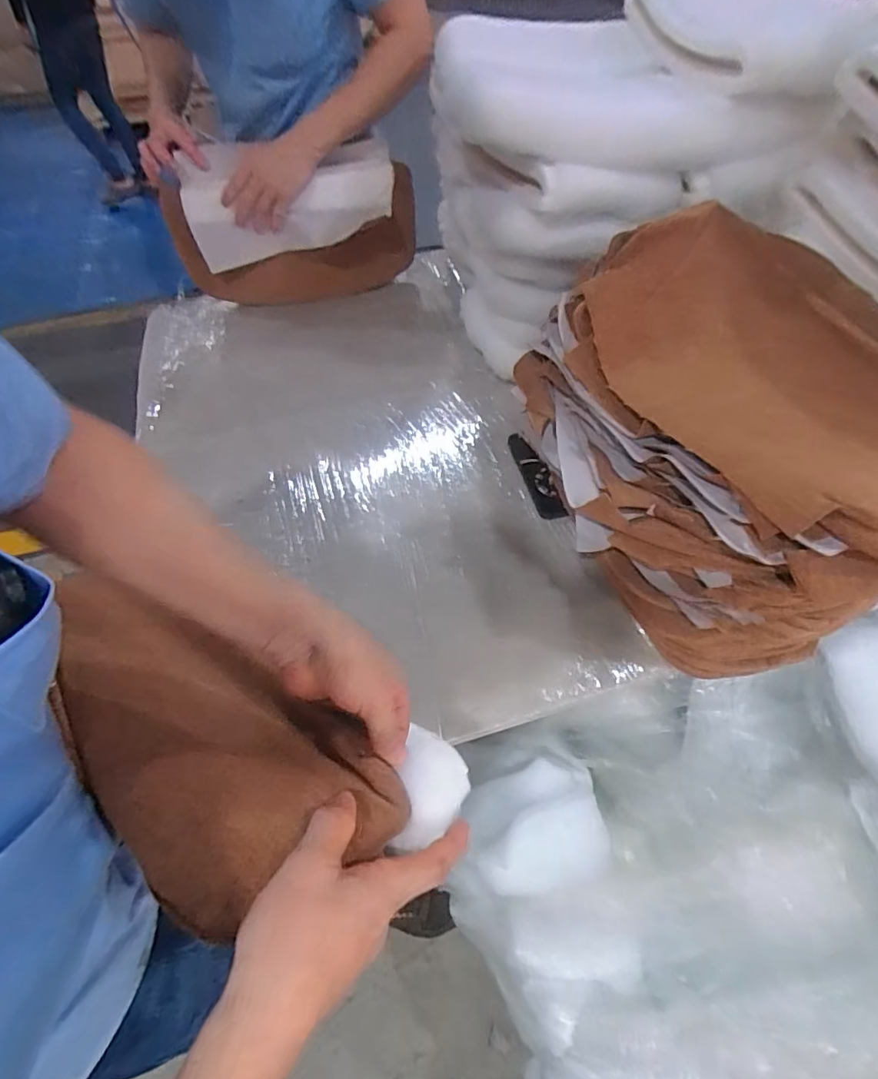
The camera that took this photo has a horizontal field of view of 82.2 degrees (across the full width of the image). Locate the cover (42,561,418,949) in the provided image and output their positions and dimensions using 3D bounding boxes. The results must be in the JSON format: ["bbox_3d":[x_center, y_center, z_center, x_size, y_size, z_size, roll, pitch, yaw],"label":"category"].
[{"bbox_3d":[-0.220,0.139,0.416,0.396,0.065,0.145,26,60,30],"label":"cover"}]

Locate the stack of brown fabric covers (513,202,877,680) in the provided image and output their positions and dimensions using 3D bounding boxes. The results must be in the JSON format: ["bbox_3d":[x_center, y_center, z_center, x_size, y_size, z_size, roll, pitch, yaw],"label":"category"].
[{"bbox_3d":[0.307,-0.111,0.595,0.352,0.285,0.460,-10,56,-4],"label":"stack of brown fabric covers"}]

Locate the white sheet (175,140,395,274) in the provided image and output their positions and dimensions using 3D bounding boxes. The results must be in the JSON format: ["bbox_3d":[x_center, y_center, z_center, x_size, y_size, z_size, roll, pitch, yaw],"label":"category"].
[{"bbox_3d":[-0.266,-0.598,0.897,0.370,0.154,0.116,-8,56,-3],"label":"white sheet"}]

